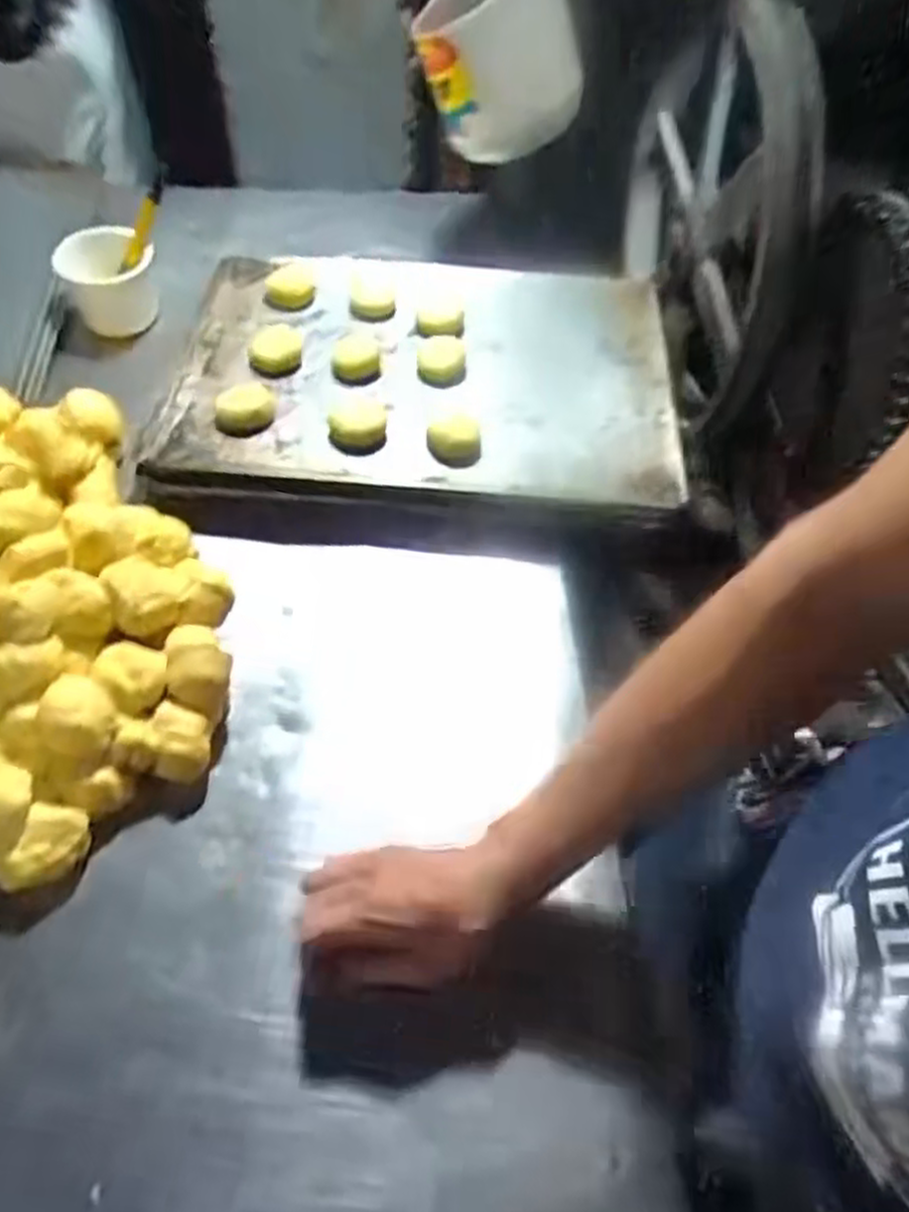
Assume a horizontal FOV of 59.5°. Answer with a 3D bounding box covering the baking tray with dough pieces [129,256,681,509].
[{"bbox_3d":[-0.023,-0.222,0.753,0.456,0.045,0.302,4,55,-1],"label":"baking tray with dough pieces"}]

